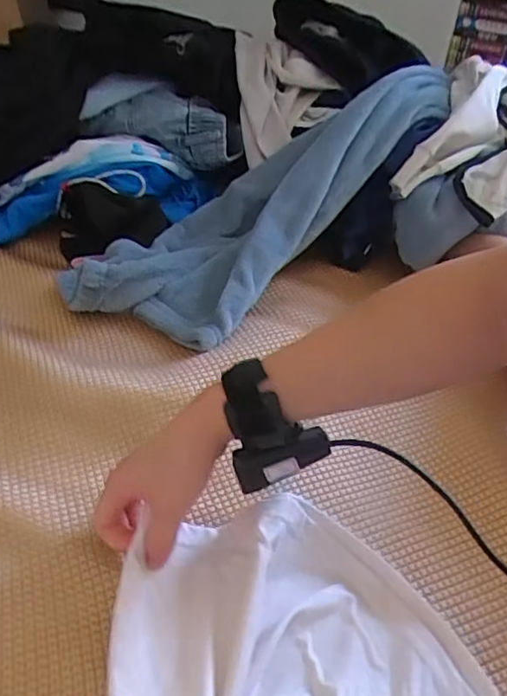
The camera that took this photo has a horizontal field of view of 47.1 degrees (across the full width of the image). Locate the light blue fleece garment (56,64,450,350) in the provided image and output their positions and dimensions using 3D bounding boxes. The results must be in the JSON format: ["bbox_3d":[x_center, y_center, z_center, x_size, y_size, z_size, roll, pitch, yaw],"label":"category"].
[{"bbox_3d":[0.042,-0.177,0.694,0.543,0.105,0.212,-38,54,-13],"label":"light blue fleece garment"}]

